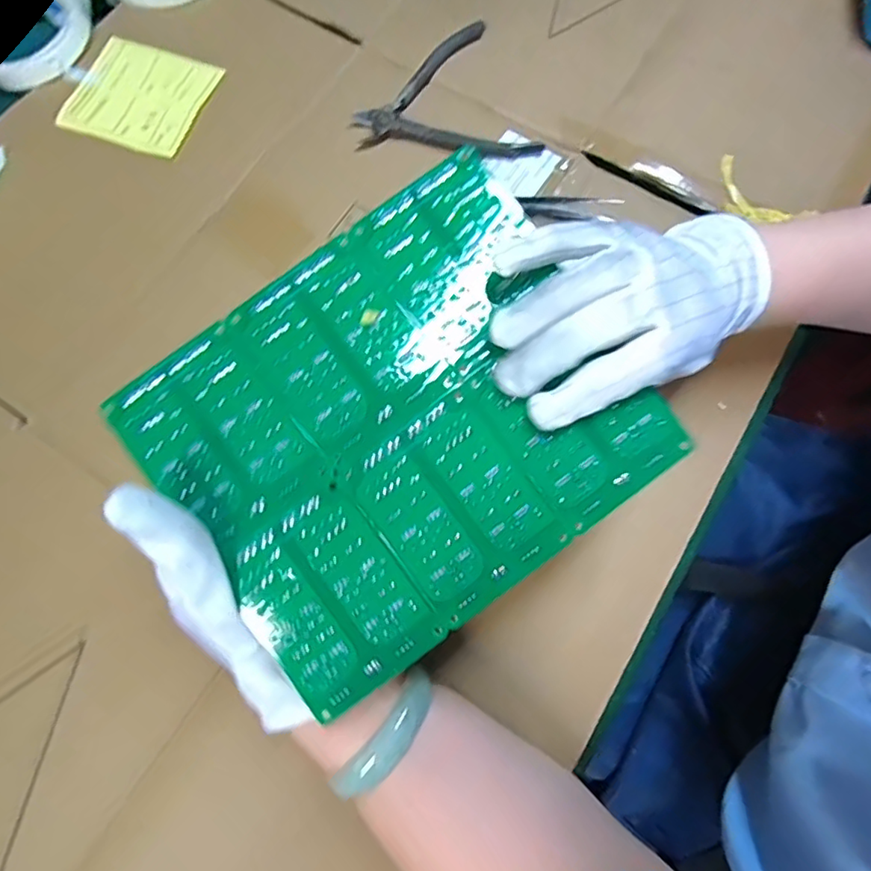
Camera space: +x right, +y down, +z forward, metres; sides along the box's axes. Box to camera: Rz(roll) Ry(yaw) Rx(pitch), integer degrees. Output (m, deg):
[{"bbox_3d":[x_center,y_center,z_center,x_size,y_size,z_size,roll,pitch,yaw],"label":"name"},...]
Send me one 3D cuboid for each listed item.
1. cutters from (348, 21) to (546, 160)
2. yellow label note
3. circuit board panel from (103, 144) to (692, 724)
[{"bbox_3d":[-0.002,-0.257,0.450,0.134,0.016,0.121,-20,76,-6],"label":"cutters"},{"bbox_3d":[-0.243,-0.277,0.462,0.106,0.005,0.096,19,76,4],"label":"yellow label note"},{"bbox_3d":[-0.017,-0.004,0.259,0.200,0.004,0.174,-36,88,-2],"label":"circuit board panel"}]

